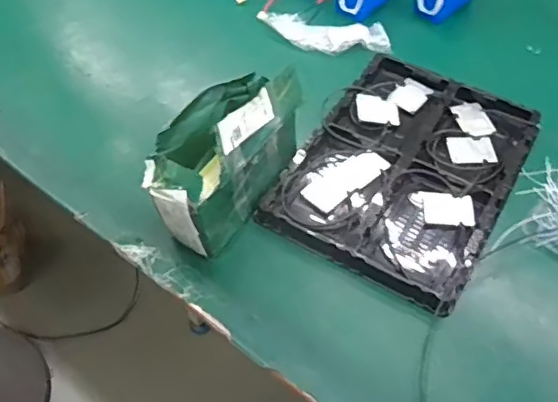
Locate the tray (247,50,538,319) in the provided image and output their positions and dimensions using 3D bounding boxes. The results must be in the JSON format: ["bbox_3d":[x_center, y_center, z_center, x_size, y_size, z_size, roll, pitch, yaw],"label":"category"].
[{"bbox_3d":[0.231,-0.067,1.056,0.344,0.035,0.481,26,59,19],"label":"tray"}]

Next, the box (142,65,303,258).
[{"bbox_3d":[-0.099,-0.087,0.961,0.161,0.204,0.297,27,59,19],"label":"box"}]

